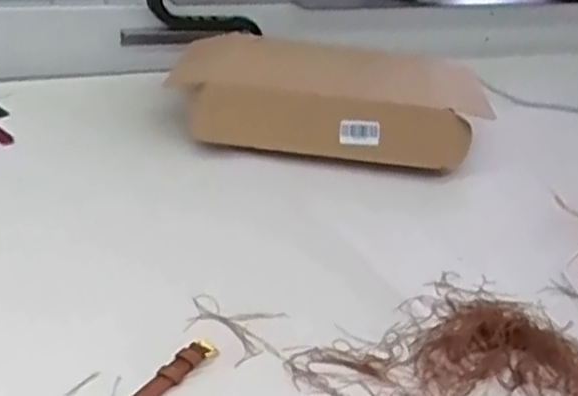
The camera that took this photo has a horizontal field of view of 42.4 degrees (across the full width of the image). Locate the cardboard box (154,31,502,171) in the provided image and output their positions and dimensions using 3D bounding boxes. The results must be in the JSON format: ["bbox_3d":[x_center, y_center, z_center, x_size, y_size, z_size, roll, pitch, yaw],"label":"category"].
[{"bbox_3d":[0.056,-0.136,1.051,0.406,0.091,0.255,9,27,5],"label":"cardboard box"}]

